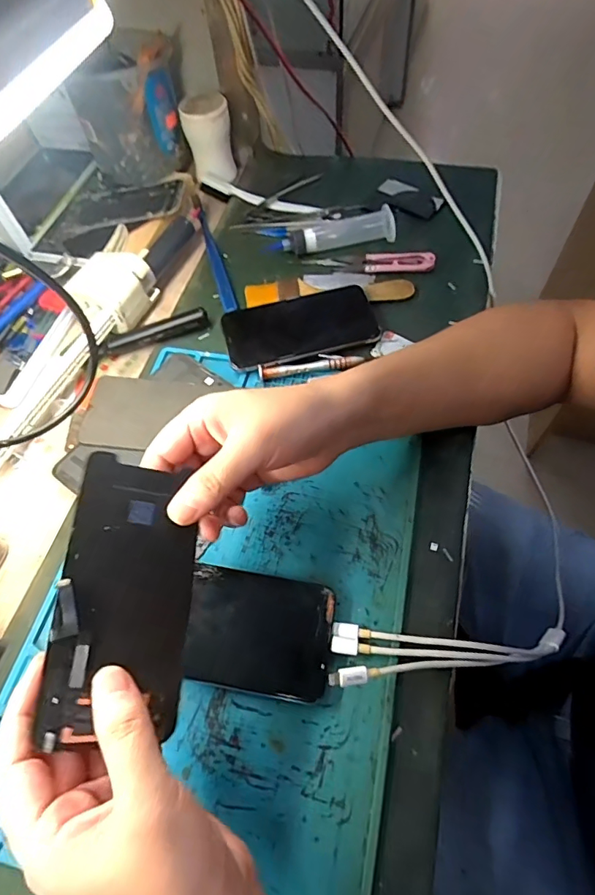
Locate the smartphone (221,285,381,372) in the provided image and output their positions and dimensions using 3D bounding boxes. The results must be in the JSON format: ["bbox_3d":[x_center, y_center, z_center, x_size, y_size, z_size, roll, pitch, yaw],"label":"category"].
[{"bbox_3d":[0.003,-0.114,0.449,0.141,0.011,0.071,-14,60,-4],"label":"smartphone"}]

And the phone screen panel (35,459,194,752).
[{"bbox_3d":[-0.088,0.074,0.248,0.065,0.004,0.134,13,64,-25],"label":"phone screen panel"}]

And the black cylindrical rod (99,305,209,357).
[{"bbox_3d":[-0.138,-0.112,0.457,0.106,0.013,0.018,-18,61,-6],"label":"black cylindrical rod"}]

